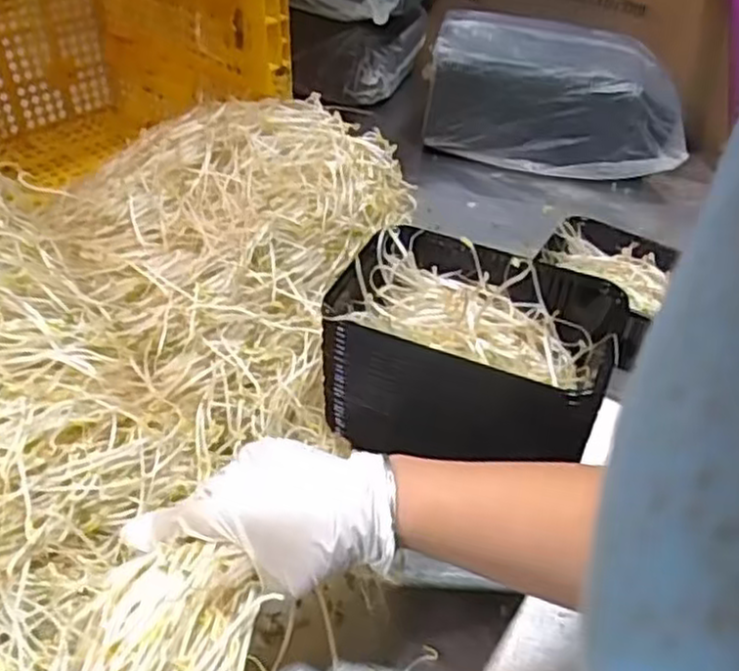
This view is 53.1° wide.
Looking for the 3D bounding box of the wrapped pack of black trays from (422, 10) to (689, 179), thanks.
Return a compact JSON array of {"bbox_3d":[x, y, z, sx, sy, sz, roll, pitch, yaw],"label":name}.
[{"bbox_3d":[0.233,-0.308,0.941,0.308,0.123,0.177,9,43,4],"label":"wrapped pack of black trays"}]

